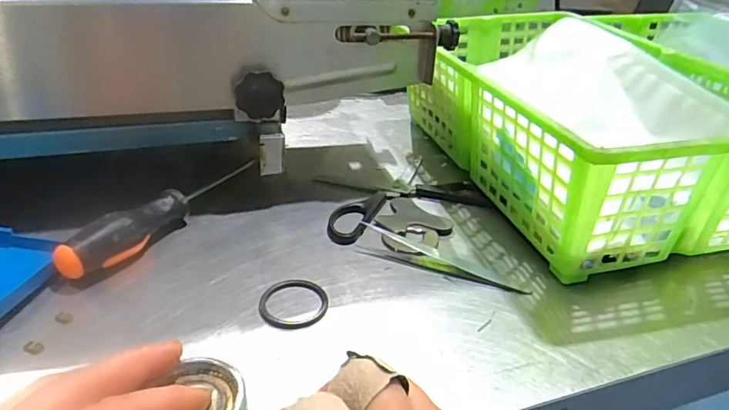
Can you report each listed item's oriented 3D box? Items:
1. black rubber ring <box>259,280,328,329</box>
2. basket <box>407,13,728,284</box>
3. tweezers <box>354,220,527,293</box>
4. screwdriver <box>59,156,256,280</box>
[{"bbox_3d":[-0.044,0.059,0.320,0.041,0.004,0.040,5,31,-1],"label":"black rubber ring"},{"bbox_3d":[0.182,-0.081,0.469,0.217,0.106,0.348,-3,32,-15],"label":"basket"},{"bbox_3d":[0.049,0.039,0.362,0.125,0.005,0.030,21,34,23],"label":"tweezers"},{"bbox_3d":[-0.142,0.010,0.373,0.027,0.029,0.153,22,34,24],"label":"screwdriver"}]

